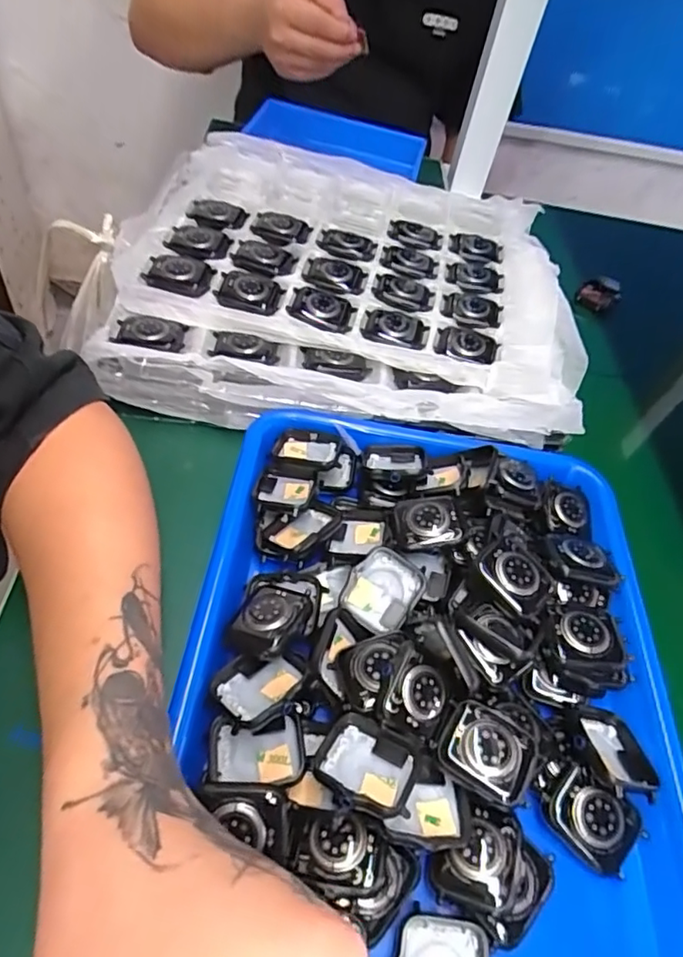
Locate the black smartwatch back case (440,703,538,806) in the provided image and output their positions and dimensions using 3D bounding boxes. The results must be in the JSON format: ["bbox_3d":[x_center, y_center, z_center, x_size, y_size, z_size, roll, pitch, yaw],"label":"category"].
[{"bbox_3d":[0.069,0.127,0.268,0.041,0.008,0.037,27,52,12],"label":"black smartwatch back case"}]

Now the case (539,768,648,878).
[{"bbox_3d":[0.119,0.163,0.272,0.046,0.010,0.034,32,77,11],"label":"case"}]

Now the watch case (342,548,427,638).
[{"bbox_3d":[0.024,0.063,0.321,0.041,0.011,0.041,31,85,2],"label":"watch case"}]

